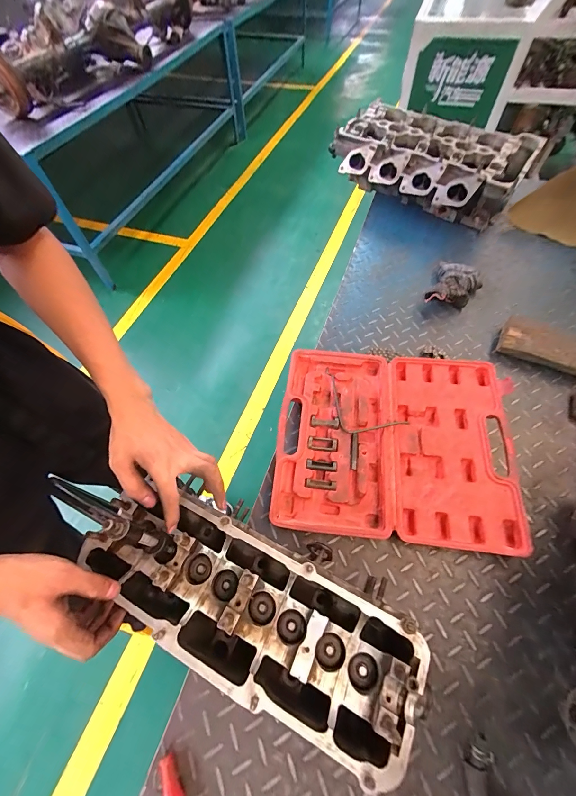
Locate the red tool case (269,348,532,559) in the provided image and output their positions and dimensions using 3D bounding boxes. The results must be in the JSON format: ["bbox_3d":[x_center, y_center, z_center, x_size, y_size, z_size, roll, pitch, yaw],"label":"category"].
[{"bbox_3d":[0.185,0.071,0.550,0.400,0.037,0.340,4,61,6],"label":"red tool case"}]

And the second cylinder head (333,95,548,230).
[{"bbox_3d":[0.378,-0.640,0.842,0.478,0.151,0.244,32,67,19],"label":"second cylinder head"}]

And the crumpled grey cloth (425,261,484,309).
[{"bbox_3d":[0.390,-0.260,0.720,0.106,0.050,0.152,25,65,16],"label":"crumpled grey cloth"}]

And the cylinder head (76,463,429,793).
[{"bbox_3d":[-0.053,0.240,0.363,0.399,0.092,0.142,22,64,13],"label":"cylinder head"}]

